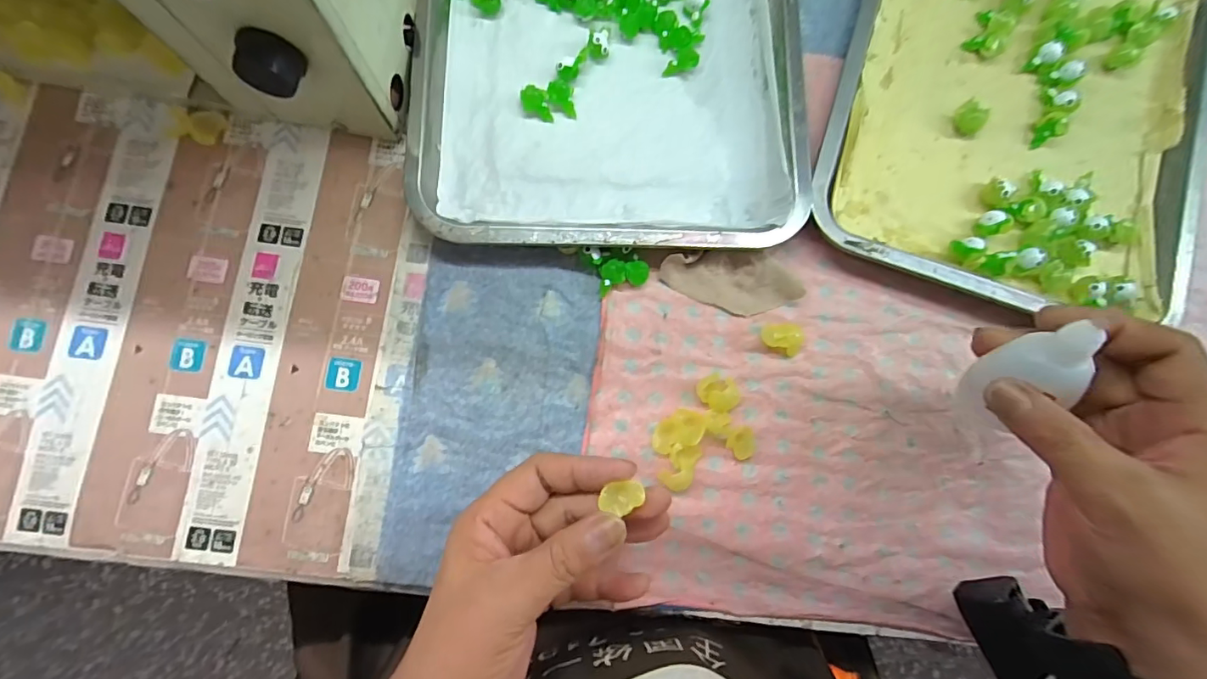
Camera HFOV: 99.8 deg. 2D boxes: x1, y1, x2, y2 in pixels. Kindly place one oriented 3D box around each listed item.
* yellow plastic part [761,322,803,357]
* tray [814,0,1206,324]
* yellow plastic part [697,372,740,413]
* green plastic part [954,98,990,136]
[{"bbox_3d":[0.119,-0.003,0.338,0.027,0.014,0.019,23,82,0],"label":"yellow plastic part"},{"bbox_3d":[0.299,-0.188,0.365,0.247,0.027,0.334,17,82,-1],"label":"tray"},{"bbox_3d":[0.076,0.034,0.330,0.024,0.012,0.028,-37,86,-7],"label":"yellow plastic part"},{"bbox_3d":[0.263,-0.159,0.362,0.021,0.014,0.022,-32,85,-7],"label":"green plastic part"}]

